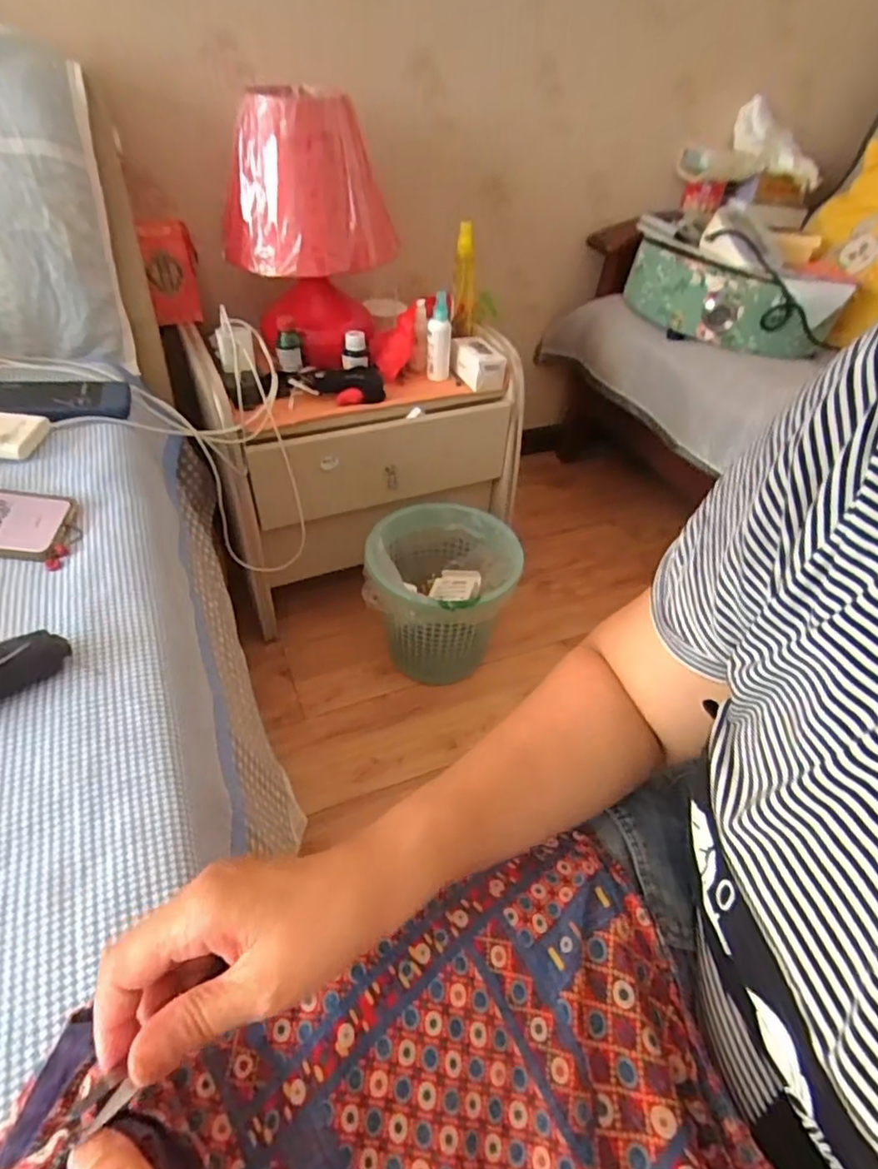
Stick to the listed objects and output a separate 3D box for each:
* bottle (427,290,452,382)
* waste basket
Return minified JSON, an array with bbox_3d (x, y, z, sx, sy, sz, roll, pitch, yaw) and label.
[{"bbox_3d":[0.002,-0.400,0.983,0.039,0.128,0.036,4,43,-2],"label":"bottle"},{"bbox_3d":[0.002,0.025,1.036,0.229,0.250,0.230,3,43,-3],"label":"waste basket"}]

